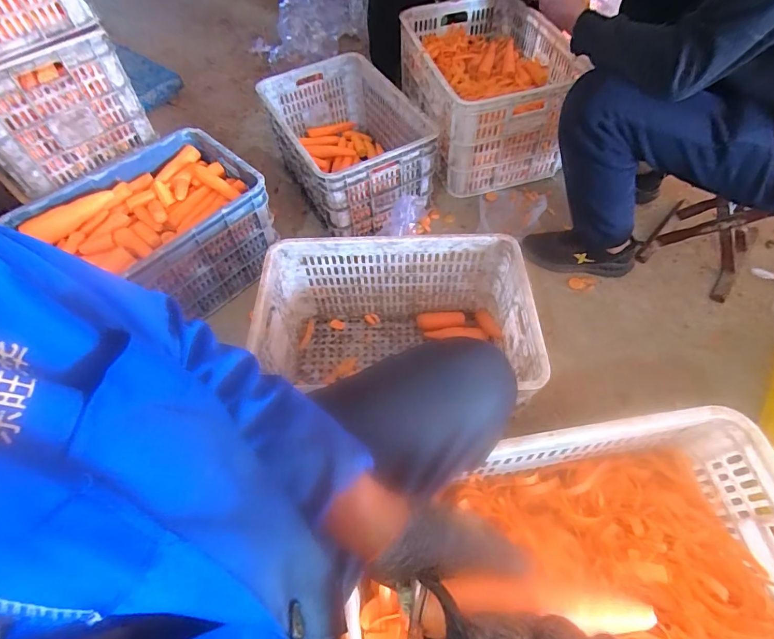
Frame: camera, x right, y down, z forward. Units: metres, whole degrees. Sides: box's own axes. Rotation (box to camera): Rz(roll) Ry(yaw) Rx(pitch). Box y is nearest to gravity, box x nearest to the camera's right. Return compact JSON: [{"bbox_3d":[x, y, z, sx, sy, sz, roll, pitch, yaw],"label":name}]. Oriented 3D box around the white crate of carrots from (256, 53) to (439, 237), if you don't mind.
[{"bbox_3d":[-0.124,-0.536,1.234,0.342,0.226,0.525,-27,60,-14],"label":"white crate of carrots"}]

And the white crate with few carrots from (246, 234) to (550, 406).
[{"bbox_3d":[0.016,0.040,0.879,0.518,0.279,0.336,0,57,3],"label":"white crate with few carrots"}]

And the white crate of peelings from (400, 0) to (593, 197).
[{"bbox_3d":[0.309,-0.739,1.330,0.428,0.297,0.582,-13,58,-5],"label":"white crate of peelings"}]

